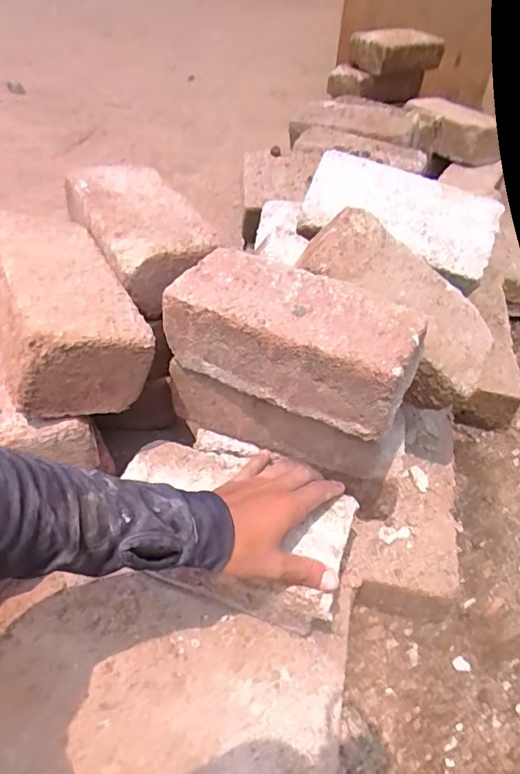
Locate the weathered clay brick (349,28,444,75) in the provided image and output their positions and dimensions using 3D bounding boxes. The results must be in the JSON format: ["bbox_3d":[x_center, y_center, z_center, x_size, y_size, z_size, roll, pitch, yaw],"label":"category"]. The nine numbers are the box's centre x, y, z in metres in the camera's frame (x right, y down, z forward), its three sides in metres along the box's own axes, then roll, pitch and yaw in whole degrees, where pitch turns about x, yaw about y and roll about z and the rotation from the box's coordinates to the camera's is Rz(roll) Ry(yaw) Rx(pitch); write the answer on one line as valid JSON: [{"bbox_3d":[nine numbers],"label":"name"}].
[{"bbox_3d":[0.297,-0.717,1.151,0.229,0.063,0.085,-23,50,-26],"label":"weathered clay brick"}]

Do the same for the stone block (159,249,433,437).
[{"bbox_3d":[0.028,-0.044,0.468,0.211,0.075,0.098,21,46,16],"label":"stone block"}]

